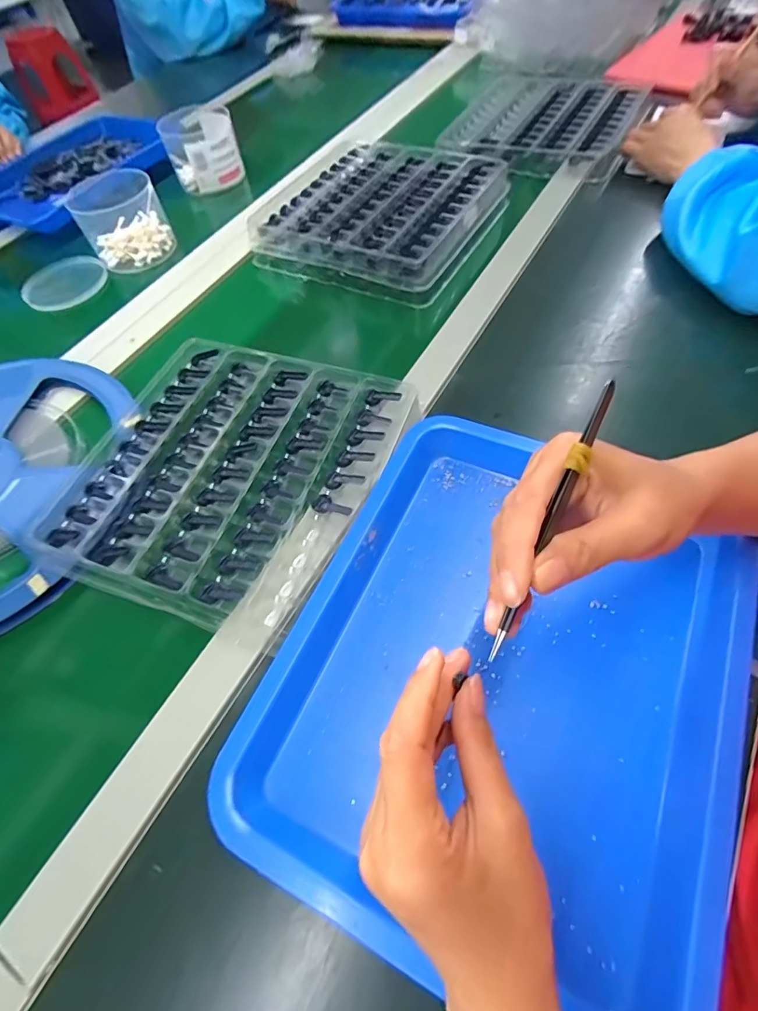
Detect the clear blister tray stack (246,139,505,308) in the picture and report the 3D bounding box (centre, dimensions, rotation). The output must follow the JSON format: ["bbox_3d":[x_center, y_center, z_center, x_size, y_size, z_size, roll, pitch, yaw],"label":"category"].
[{"bbox_3d":[0.001,-0.385,0.610,0.264,0.052,0.261,23,63,17],"label":"clear blister tray stack"}]

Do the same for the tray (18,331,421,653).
[{"bbox_3d":[-0.132,-0.034,0.404,0.261,0.024,0.255,17,62,14],"label":"tray"}]

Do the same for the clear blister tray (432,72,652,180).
[{"bbox_3d":[0.255,-0.608,0.726,0.268,0.031,0.308,20,63,18],"label":"clear blister tray"}]

